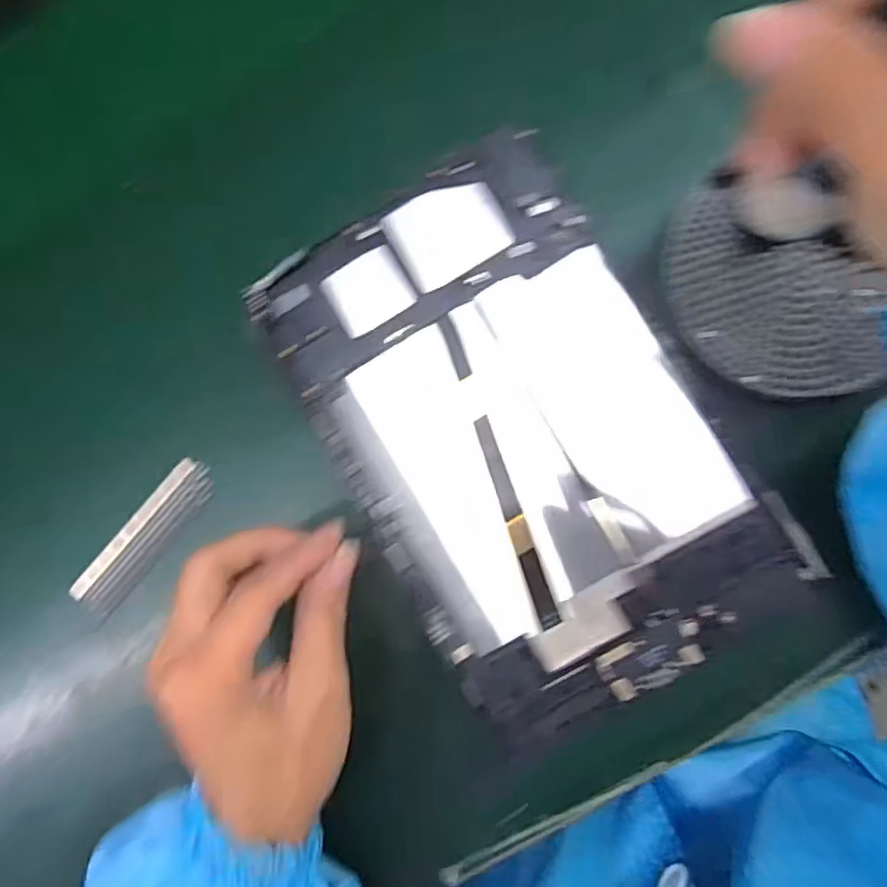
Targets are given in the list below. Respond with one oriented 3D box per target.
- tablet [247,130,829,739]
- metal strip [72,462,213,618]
[{"bbox_3d":[0.033,-0.004,0.290,0.148,0.016,0.233,-31,84,2],"label":"tablet"},{"bbox_3d":[-0.150,0.046,0.328,0.021,0.008,0.090,42,92,10],"label":"metal strip"}]

